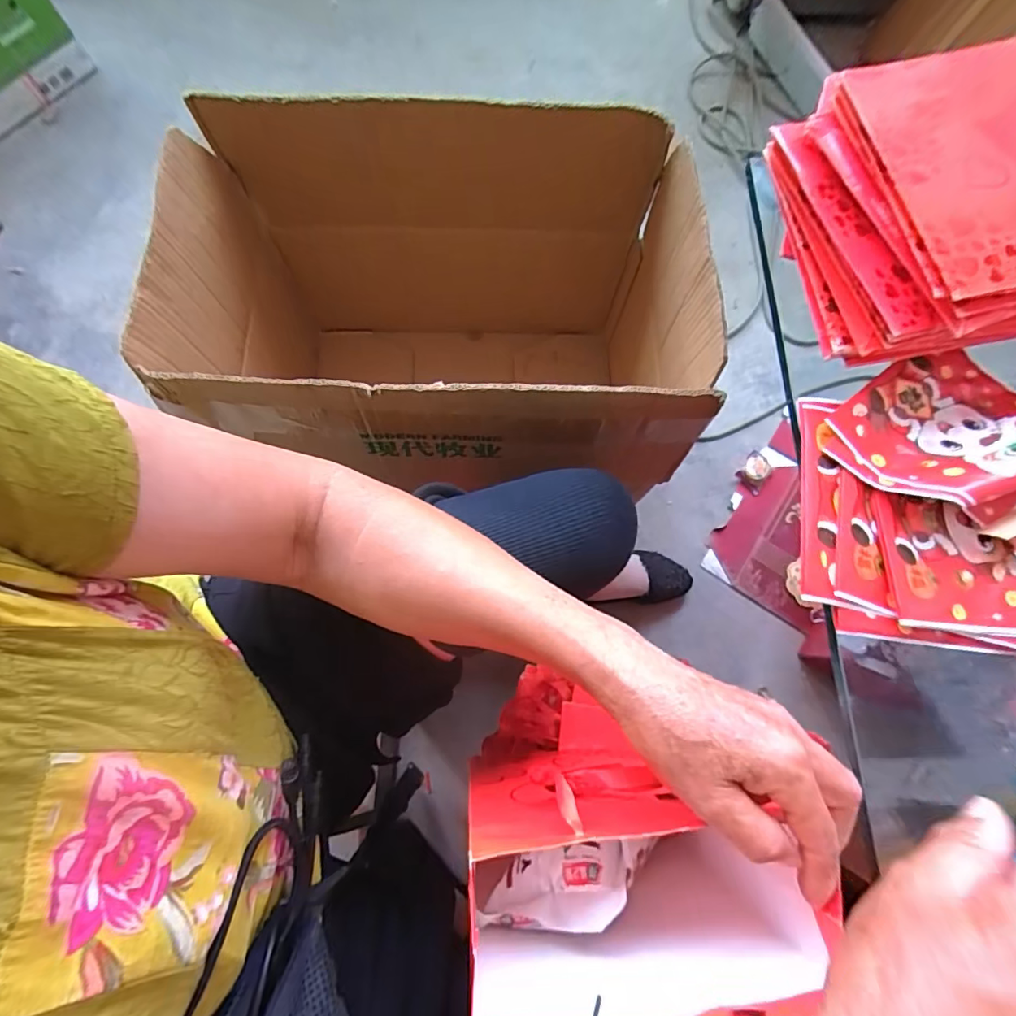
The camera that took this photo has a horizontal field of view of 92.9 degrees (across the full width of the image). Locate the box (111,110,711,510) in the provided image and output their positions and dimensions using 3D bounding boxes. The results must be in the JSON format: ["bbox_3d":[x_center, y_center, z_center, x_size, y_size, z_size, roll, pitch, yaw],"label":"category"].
[{"bbox_3d":[-0.076,-0.221,0.679,0.551,0.419,0.392,1,75,-1],"label":"box"}]

